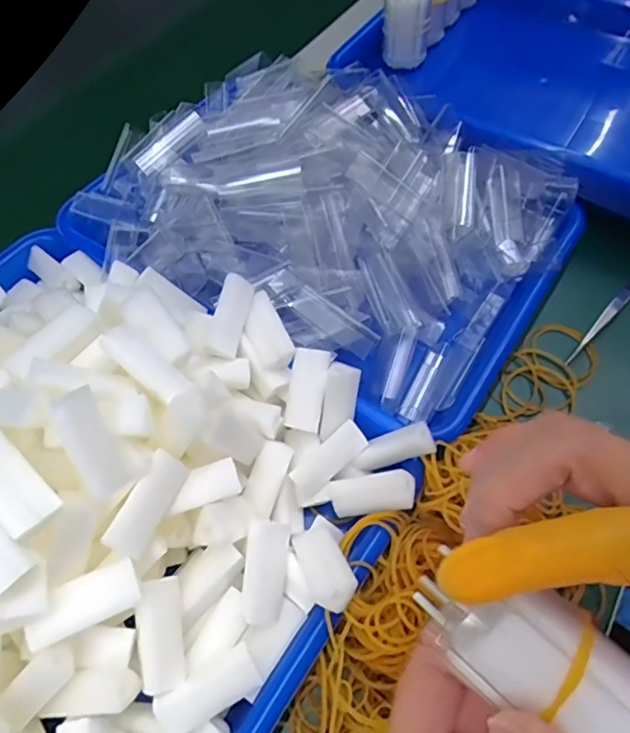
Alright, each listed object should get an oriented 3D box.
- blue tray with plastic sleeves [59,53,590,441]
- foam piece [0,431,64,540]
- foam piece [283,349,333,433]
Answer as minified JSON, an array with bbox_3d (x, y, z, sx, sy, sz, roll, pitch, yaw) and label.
[{"bbox_3d":[0.007,-0.116,0.383,0.322,0.093,0.230,28,64,17],"label":"blue tray with plastic sleeves"},{"bbox_3d":[-0.122,0.045,0.212,0.020,0.009,0.044,-41,80,-20],"label":"foam piece"},{"bbox_3d":[-0.004,0.012,0.298,0.021,0.011,0.045,8,81,7],"label":"foam piece"}]

